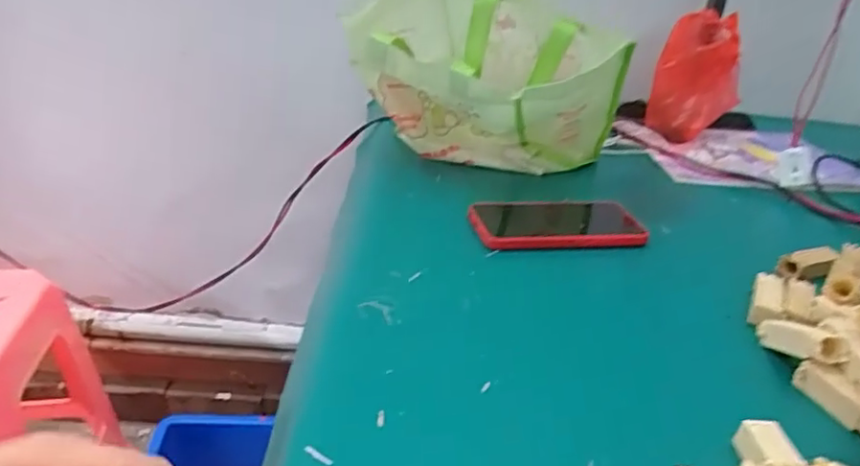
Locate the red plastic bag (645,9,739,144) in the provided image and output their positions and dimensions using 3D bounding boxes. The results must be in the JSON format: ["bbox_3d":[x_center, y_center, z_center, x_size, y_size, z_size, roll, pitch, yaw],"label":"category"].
[{"bbox_3d":[0.387,-0.217,0.887,0.117,0.174,0.090,15,29,18],"label":"red plastic bag"}]

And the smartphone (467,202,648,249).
[{"bbox_3d":[0.123,-0.011,0.603,0.167,0.010,0.080,-3,32,-13],"label":"smartphone"}]

